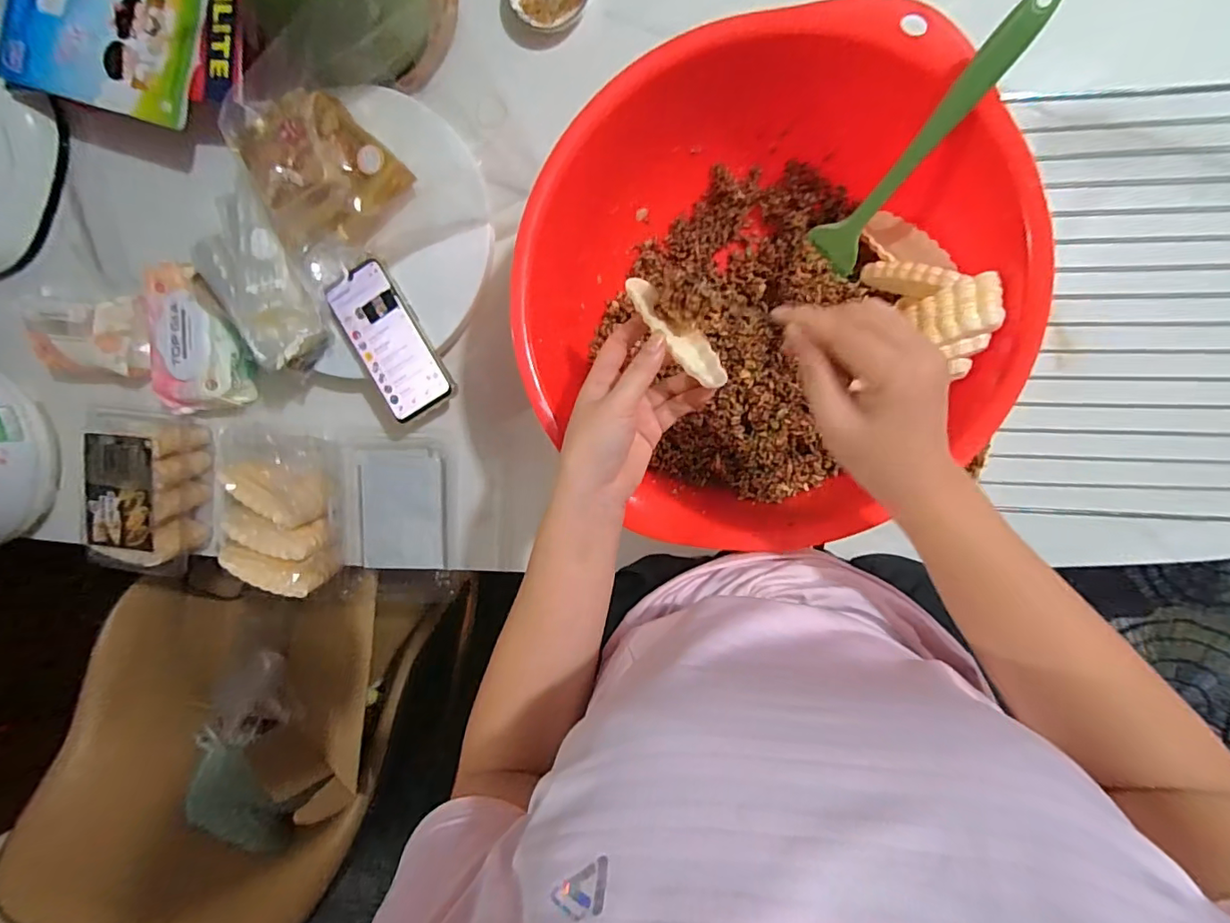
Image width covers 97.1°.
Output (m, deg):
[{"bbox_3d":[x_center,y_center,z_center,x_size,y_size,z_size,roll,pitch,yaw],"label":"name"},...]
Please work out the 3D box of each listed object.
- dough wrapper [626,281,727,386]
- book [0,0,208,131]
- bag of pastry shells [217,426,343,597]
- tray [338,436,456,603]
[{"bbox_3d":[0.041,-0.092,0.384,0.104,0.035,0.008,52,141,17],"label":"dough wrapper"},{"bbox_3d":[-0.569,-0.483,0.596,0.266,0.016,0.172,19,98,9],"label":"book"},{"bbox_3d":[-0.386,0.055,0.626,0.117,0.062,0.174,2,95,8],"label":"bag of pastry shells"},{"bbox_3d":[-0.263,0.069,0.642,0.133,0.032,0.189,-2,95,8],"label":"tray"}]

